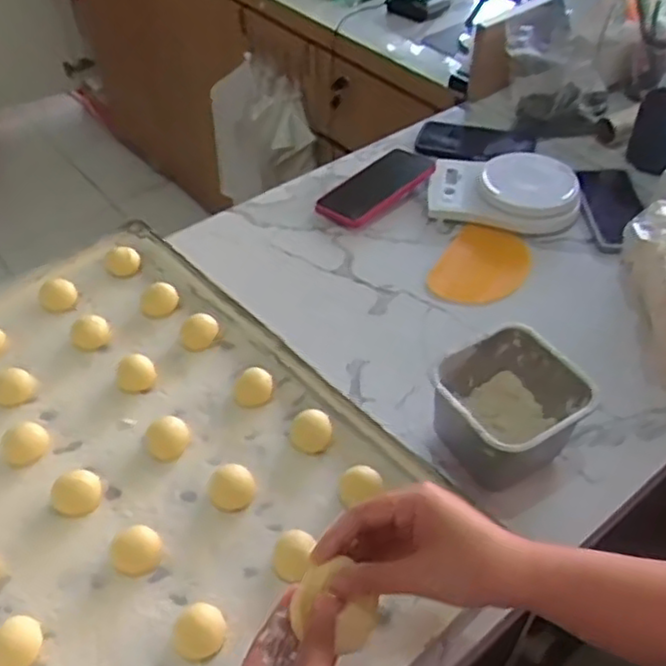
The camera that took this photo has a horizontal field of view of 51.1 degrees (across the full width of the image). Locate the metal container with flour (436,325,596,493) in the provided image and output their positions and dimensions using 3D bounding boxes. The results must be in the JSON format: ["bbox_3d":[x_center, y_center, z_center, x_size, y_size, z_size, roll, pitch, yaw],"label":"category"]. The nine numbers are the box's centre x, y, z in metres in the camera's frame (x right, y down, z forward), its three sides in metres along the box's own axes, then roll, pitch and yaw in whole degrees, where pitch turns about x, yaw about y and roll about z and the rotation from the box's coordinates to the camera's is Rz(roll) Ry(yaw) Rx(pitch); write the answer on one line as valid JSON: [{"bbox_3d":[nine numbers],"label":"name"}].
[{"bbox_3d":[0.152,0.073,0.629,0.113,0.096,0.113,-24,52,-24],"label":"metal container with flour"}]

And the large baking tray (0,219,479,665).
[{"bbox_3d":[-0.197,0.120,0.644,0.399,0.029,0.596,-34,54,-27],"label":"large baking tray"}]

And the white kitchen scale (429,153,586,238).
[{"bbox_3d":[0.219,-0.183,0.887,0.191,0.049,0.119,15,47,11],"label":"white kitchen scale"}]

